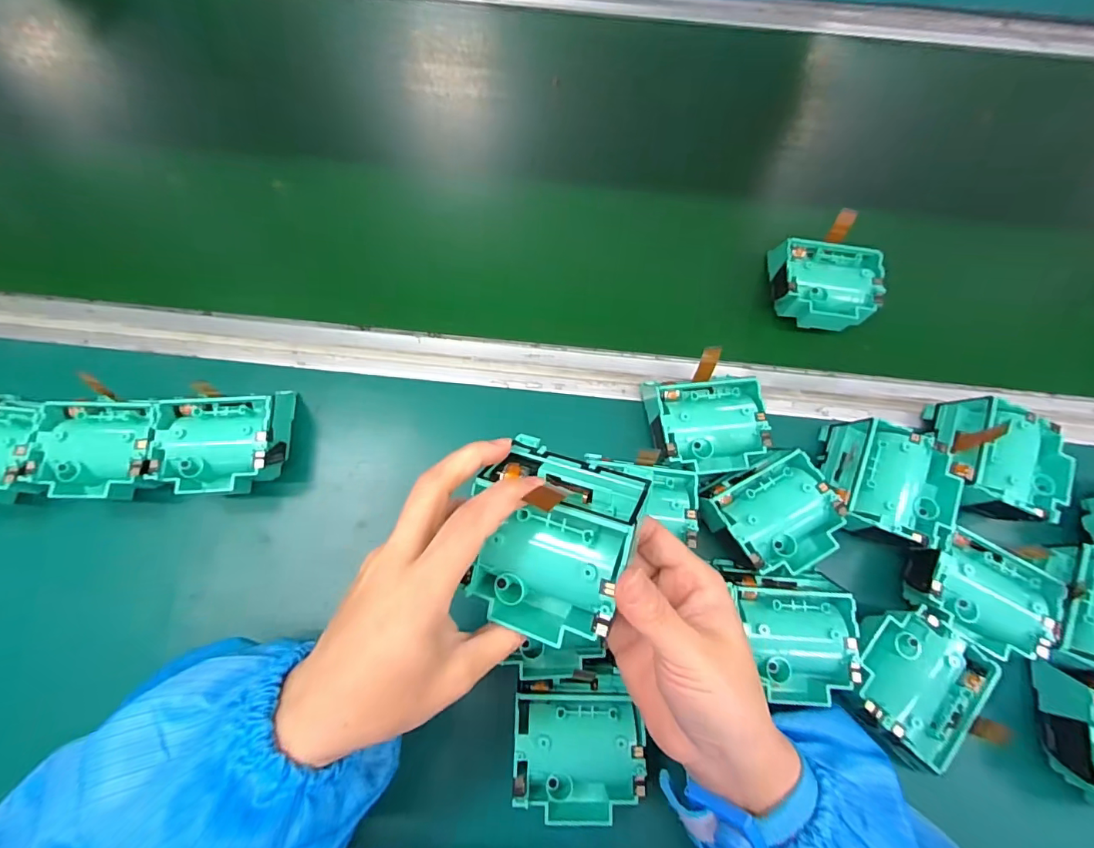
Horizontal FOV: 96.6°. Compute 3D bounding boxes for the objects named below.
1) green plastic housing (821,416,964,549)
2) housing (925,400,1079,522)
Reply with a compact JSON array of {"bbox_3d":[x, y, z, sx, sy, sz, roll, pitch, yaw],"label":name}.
[{"bbox_3d":[0.233,0.044,0.339,0.071,0.044,0.080,17,72,4],"label":"green plastic housing"},{"bbox_3d":[0.319,0.027,0.348,0.074,0.042,0.079,19,72,5],"label":"housing"}]

